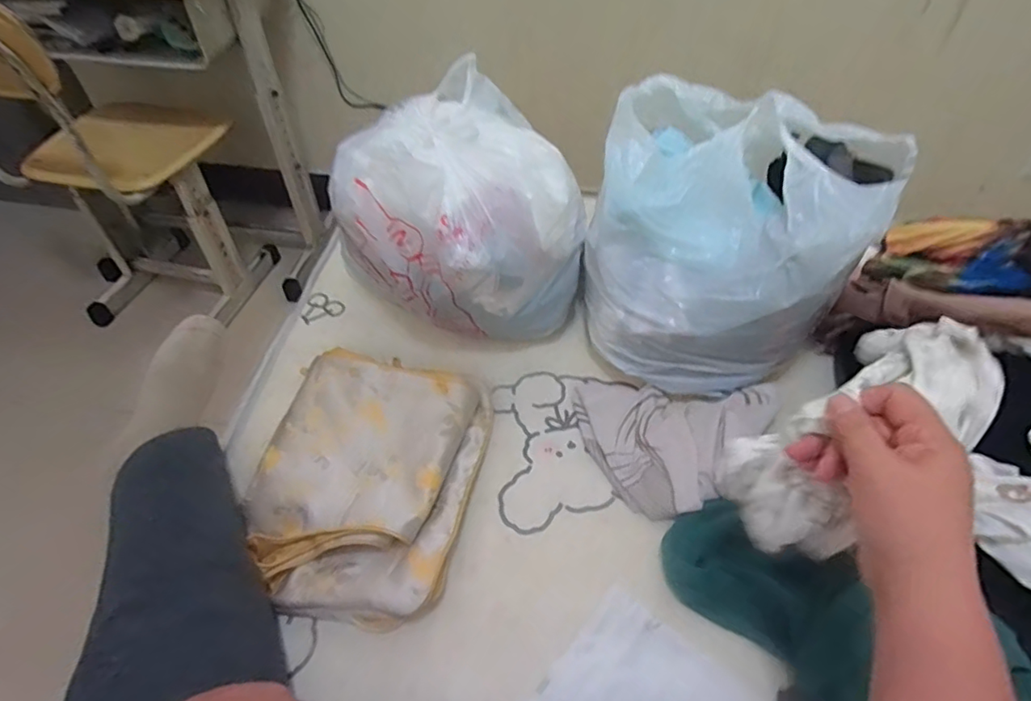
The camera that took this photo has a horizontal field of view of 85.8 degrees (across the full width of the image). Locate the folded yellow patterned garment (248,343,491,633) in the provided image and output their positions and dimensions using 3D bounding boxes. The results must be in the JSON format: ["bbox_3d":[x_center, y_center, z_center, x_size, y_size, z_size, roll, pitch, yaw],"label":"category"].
[{"bbox_3d":[-0.156,0.126,0.568,0.223,0.057,0.263,9,49,7],"label":"folded yellow patterned garment"}]

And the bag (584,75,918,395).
[{"bbox_3d":[0.235,-0.134,0.640,0.277,0.233,0.290,22,52,17],"label":"bag"}]

